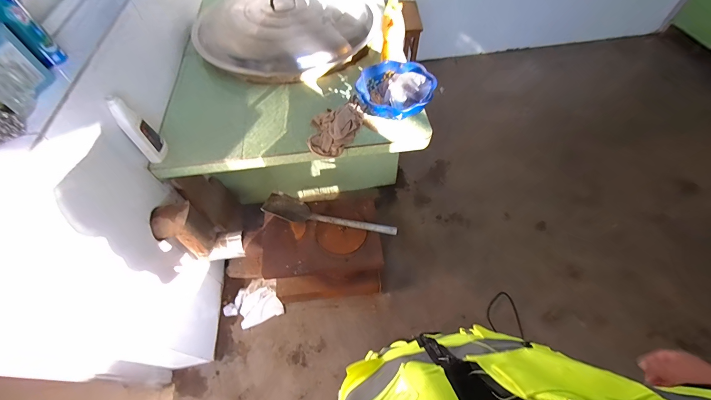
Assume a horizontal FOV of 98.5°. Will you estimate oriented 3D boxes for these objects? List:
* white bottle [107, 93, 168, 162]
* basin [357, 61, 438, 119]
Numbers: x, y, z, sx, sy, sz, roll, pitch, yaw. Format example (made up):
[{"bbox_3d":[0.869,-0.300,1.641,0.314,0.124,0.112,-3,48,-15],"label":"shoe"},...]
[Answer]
[{"bbox_3d":[-0.601,-0.192,0.854,0.070,0.207,0.045,-37,62,-20],"label":"white bottle"},{"bbox_3d":[0.128,-0.353,1.026,0.231,0.107,0.228,-1,56,2],"label":"basin"}]

